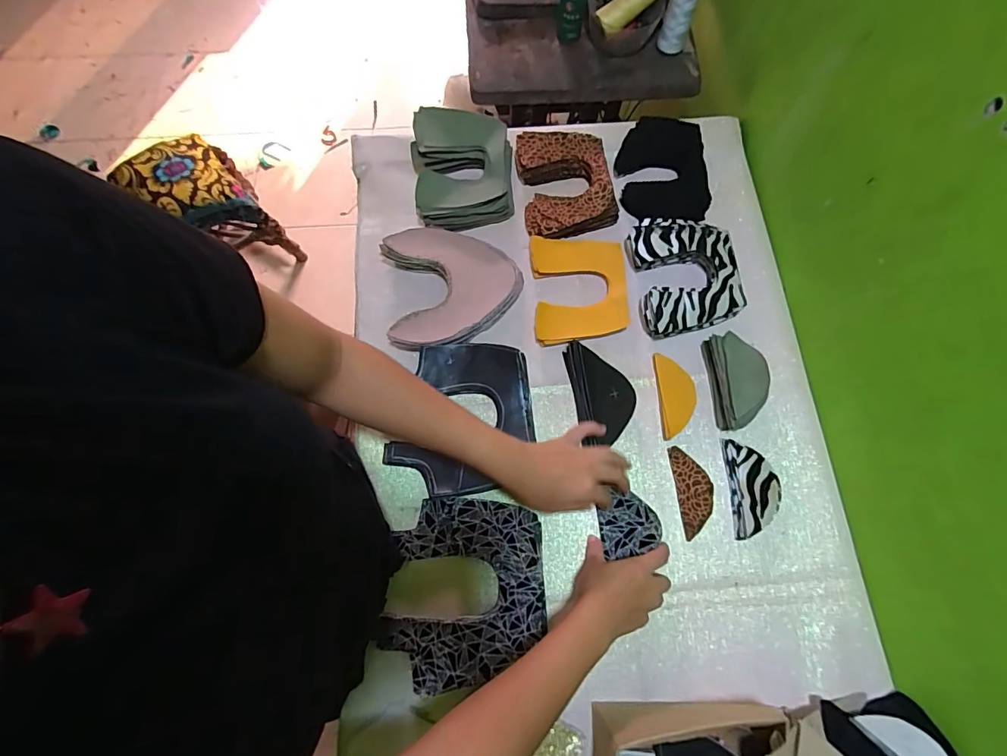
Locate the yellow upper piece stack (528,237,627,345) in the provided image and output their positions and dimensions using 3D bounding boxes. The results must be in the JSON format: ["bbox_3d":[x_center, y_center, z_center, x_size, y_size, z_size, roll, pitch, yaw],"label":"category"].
[{"bbox_3d":[0.102,-0.122,0.623,0.123,0.032,0.153,-3,73,0],"label":"yellow upper piece stack"}]

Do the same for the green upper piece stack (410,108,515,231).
[{"bbox_3d":[-0.060,-0.300,0.664,0.139,0.069,0.180,-3,73,0],"label":"green upper piece stack"}]

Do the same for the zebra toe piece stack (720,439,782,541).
[{"bbox_3d":[0.302,0.132,0.549,0.058,0.017,0.112,-2,73,1],"label":"zebra toe piece stack"}]

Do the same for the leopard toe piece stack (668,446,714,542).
[{"bbox_3d":[0.233,0.137,0.555,0.044,0.005,0.104,-6,73,-1],"label":"leopard toe piece stack"}]

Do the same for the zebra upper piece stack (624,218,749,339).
[{"bbox_3d":[0.244,-0.137,0.613,0.134,0.052,0.165,-4,73,0],"label":"zebra upper piece stack"}]

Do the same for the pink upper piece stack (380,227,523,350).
[{"bbox_3d":[-0.066,-0.121,0.612,0.170,0.057,0.167,-7,73,-1],"label":"pink upper piece stack"}]

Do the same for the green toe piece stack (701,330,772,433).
[{"bbox_3d":[0.294,0.001,0.572,0.052,0.051,0.122,-3,73,0],"label":"green toe piece stack"}]

